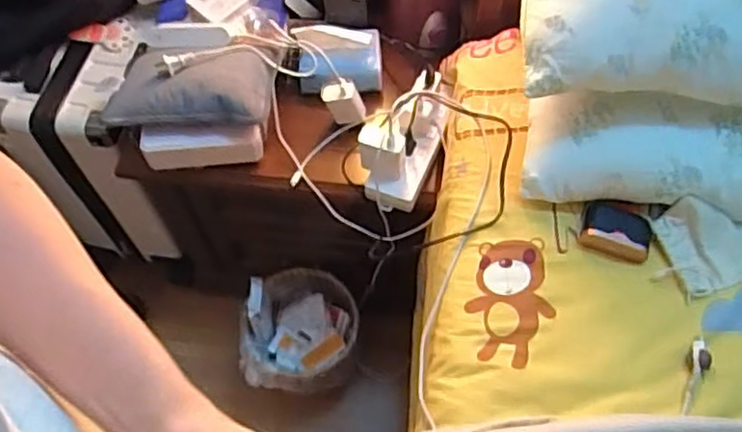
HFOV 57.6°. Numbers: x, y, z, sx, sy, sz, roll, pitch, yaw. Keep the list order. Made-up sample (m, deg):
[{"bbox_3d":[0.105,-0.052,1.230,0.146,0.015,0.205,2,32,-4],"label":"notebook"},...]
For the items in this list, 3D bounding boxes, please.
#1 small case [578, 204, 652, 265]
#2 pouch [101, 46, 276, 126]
[{"bbox_3d":[0.283,0.018,0.777,0.077,0.031,0.050,16,63,11],"label":"small case"},{"bbox_3d":[-0.254,-0.177,0.952,0.221,0.068,0.115,0,61,2],"label":"pouch"}]

